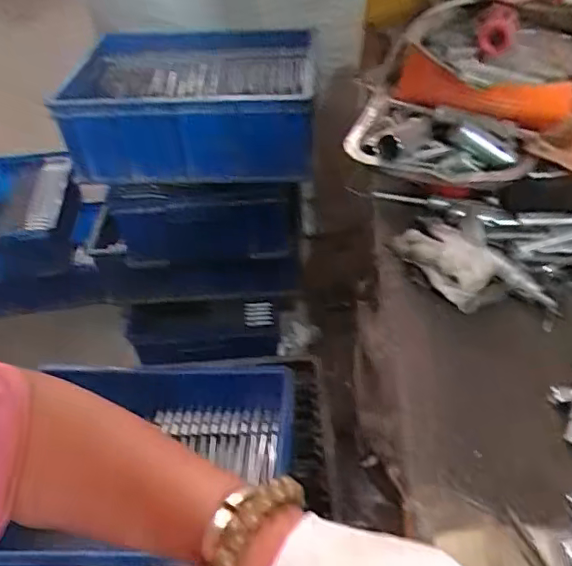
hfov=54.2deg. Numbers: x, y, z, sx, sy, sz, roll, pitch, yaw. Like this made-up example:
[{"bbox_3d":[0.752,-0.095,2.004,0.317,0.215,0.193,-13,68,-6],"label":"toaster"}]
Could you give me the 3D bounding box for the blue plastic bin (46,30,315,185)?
[{"bbox_3d":[-0.151,-0.313,0.958,0.393,0.133,0.297,1,43,4],"label":"blue plastic bin"}]

